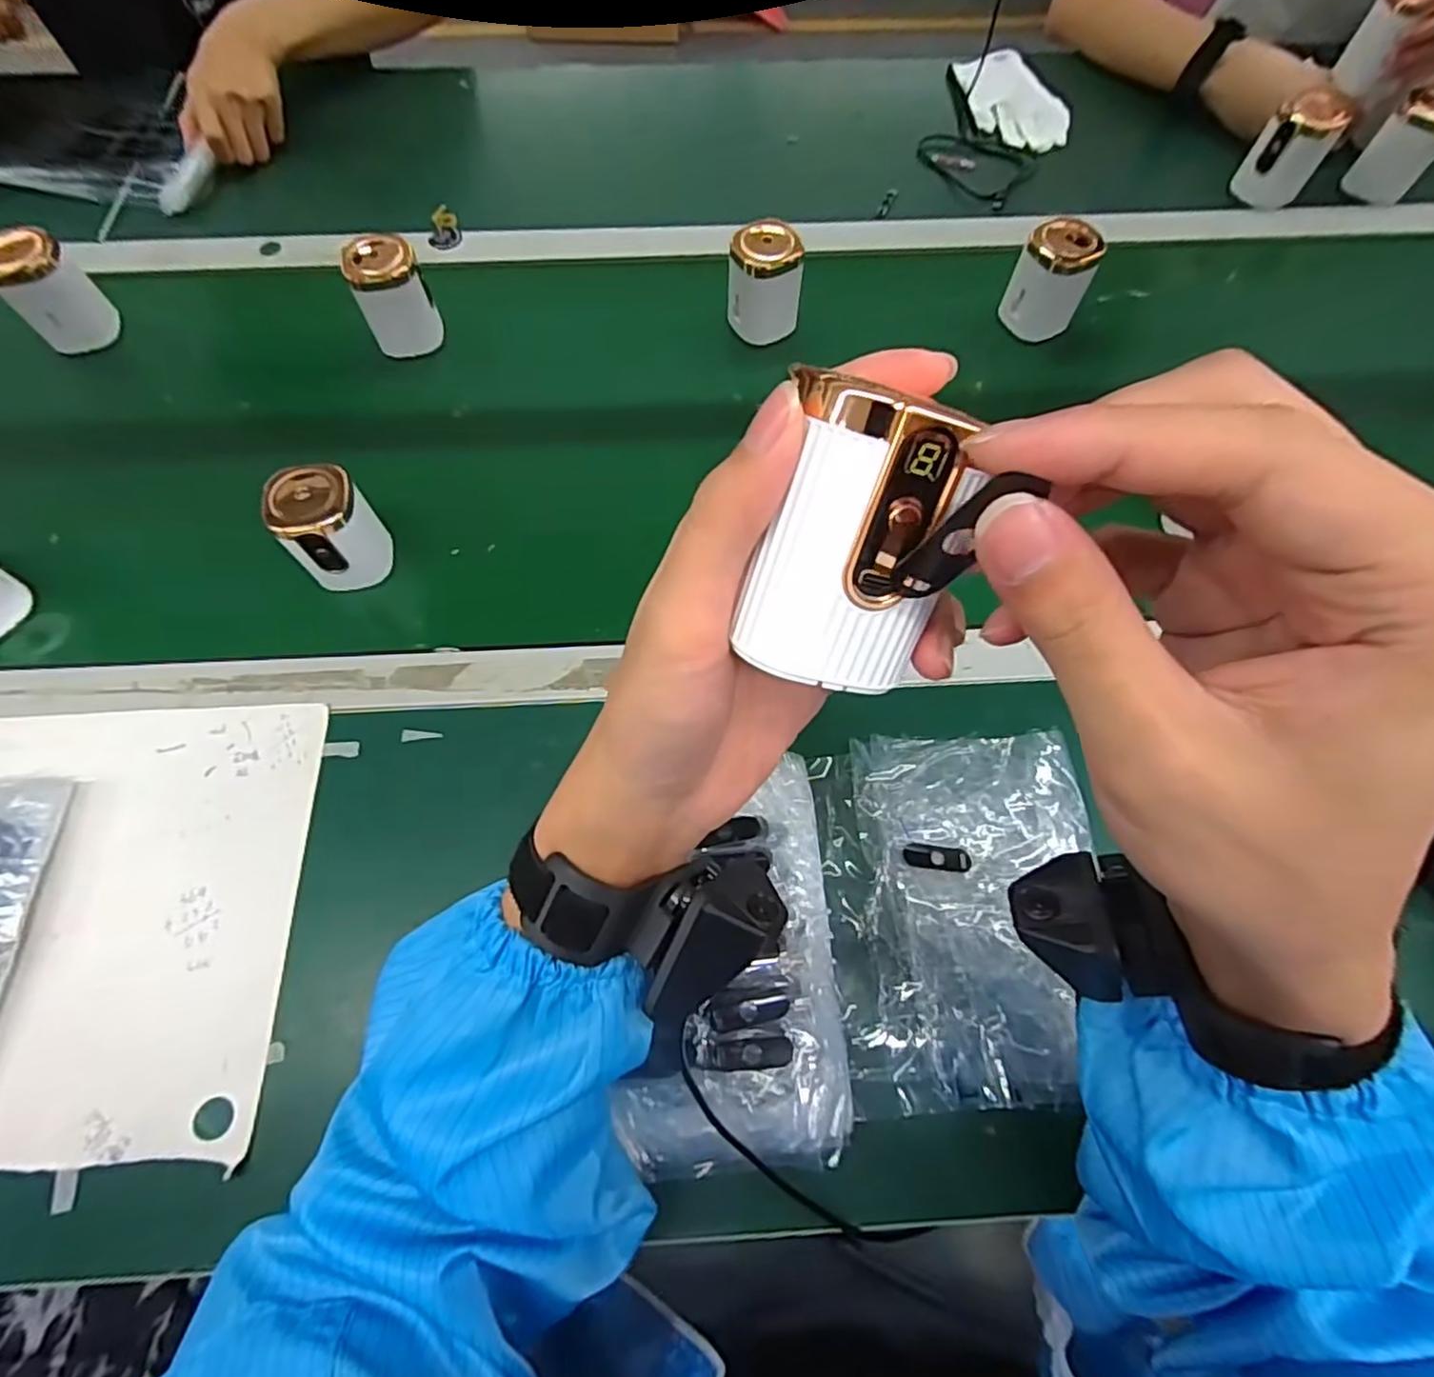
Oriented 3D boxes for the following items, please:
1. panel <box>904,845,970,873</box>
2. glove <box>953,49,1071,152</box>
[{"bbox_3d":[0.131,0.101,0.413,0.038,0.004,0.014,6,67,4],"label":"panel"},{"bbox_3d":[0.318,-0.640,0.752,0.099,0.015,0.159,-8,67,-2],"label":"glove"}]

